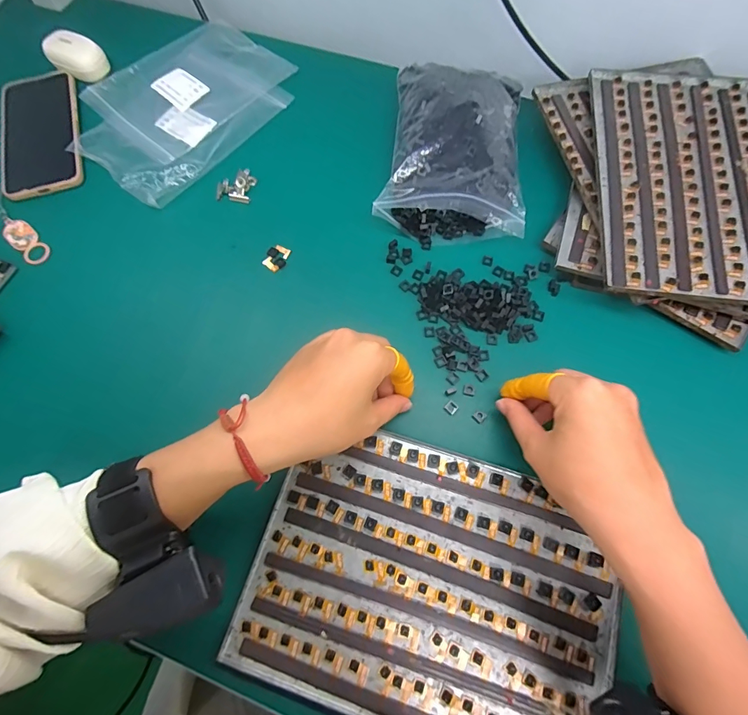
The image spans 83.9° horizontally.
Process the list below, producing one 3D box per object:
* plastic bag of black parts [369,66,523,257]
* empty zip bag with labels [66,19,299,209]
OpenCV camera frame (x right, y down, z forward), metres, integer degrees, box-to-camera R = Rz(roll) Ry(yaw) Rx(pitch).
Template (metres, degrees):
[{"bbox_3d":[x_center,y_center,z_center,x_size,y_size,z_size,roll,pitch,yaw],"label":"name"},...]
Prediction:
[{"bbox_3d":[0.078,-0.196,0.393,0.127,0.055,0.167,8,71,5],"label":"plastic bag of black parts"},{"bbox_3d":[-0.212,-0.280,0.457,0.178,0.011,0.226,37,76,14],"label":"empty zip bag with labels"}]

